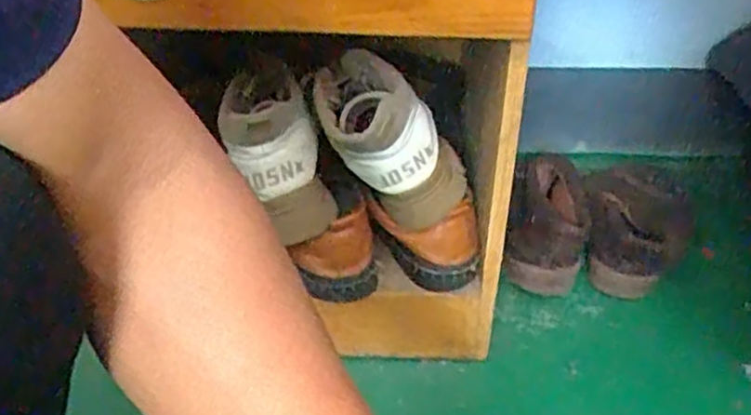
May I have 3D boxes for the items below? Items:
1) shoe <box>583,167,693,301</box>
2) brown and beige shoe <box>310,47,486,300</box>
[{"bbox_3d":[0.317,0.014,0.883,0.120,0.078,0.243,15,35,21],"label":"shoe"},{"bbox_3d":[0.026,-0.026,0.658,0.092,0.234,0.103,-15,21,34],"label":"brown and beige shoe"}]

